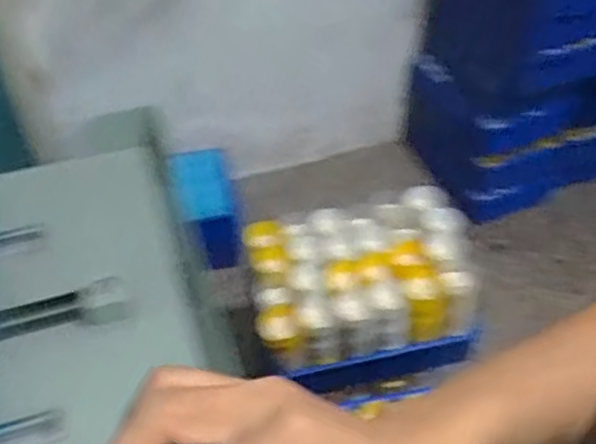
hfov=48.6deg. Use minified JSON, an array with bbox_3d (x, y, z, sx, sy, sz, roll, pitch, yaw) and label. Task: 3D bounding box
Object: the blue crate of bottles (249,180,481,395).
[{"bbox_3d":[0.112,0.127,1.253,0.385,0.233,0.266,-9,46,-8],"label":"blue crate of bottles"}]

